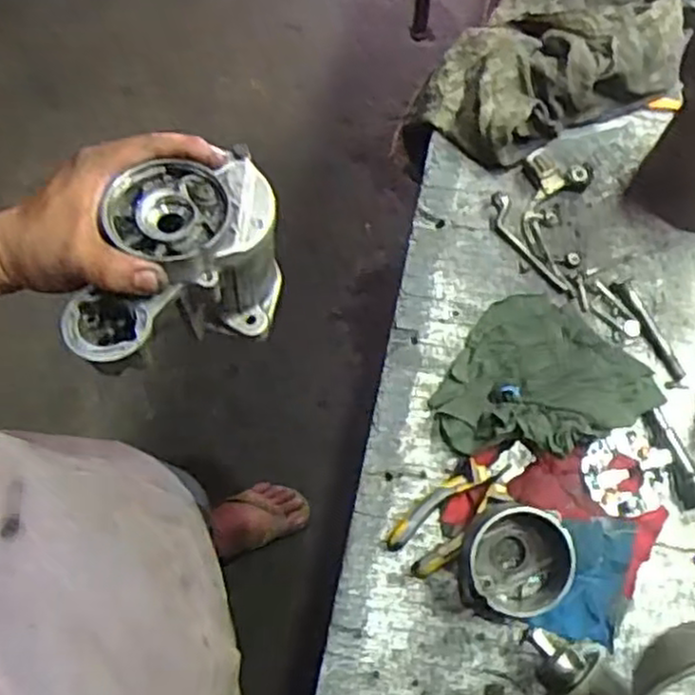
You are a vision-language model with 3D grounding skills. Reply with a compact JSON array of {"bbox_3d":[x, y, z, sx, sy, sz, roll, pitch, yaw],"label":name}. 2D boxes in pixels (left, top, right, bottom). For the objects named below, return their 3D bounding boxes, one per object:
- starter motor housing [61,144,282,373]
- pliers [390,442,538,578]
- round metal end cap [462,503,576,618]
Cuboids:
[{"bbox_3d":[-0.118,-0.054,0.518,0.160,0.108,0.103,-31,75,-8],"label":"starter motor housing"},{"bbox_3d":[0.097,0.130,0.630,0.139,0.022,0.049,-44,77,-11],"label":"pliers"},{"bbox_3d":[0.136,0.172,0.598,0.084,0.047,0.080,0,73,1],"label":"round metal end cap"}]

